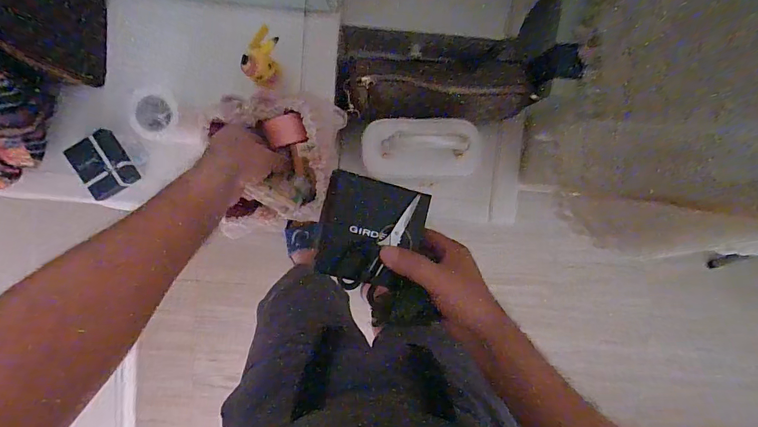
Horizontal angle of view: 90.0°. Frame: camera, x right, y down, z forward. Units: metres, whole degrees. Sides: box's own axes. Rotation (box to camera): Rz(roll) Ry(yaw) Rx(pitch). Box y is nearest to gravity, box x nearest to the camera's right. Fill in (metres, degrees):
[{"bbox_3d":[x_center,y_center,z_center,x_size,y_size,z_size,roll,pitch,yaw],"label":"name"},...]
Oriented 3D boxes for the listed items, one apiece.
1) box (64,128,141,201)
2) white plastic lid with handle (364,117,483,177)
[{"bbox_3d":[-0.391,-0.067,0.534,0.066,0.022,0.084,-33,96,2],"label":"box"},{"bbox_3d":[0.062,-0.098,0.563,0.167,0.063,0.085,-1,96,-2],"label":"white plastic lid with handle"}]

